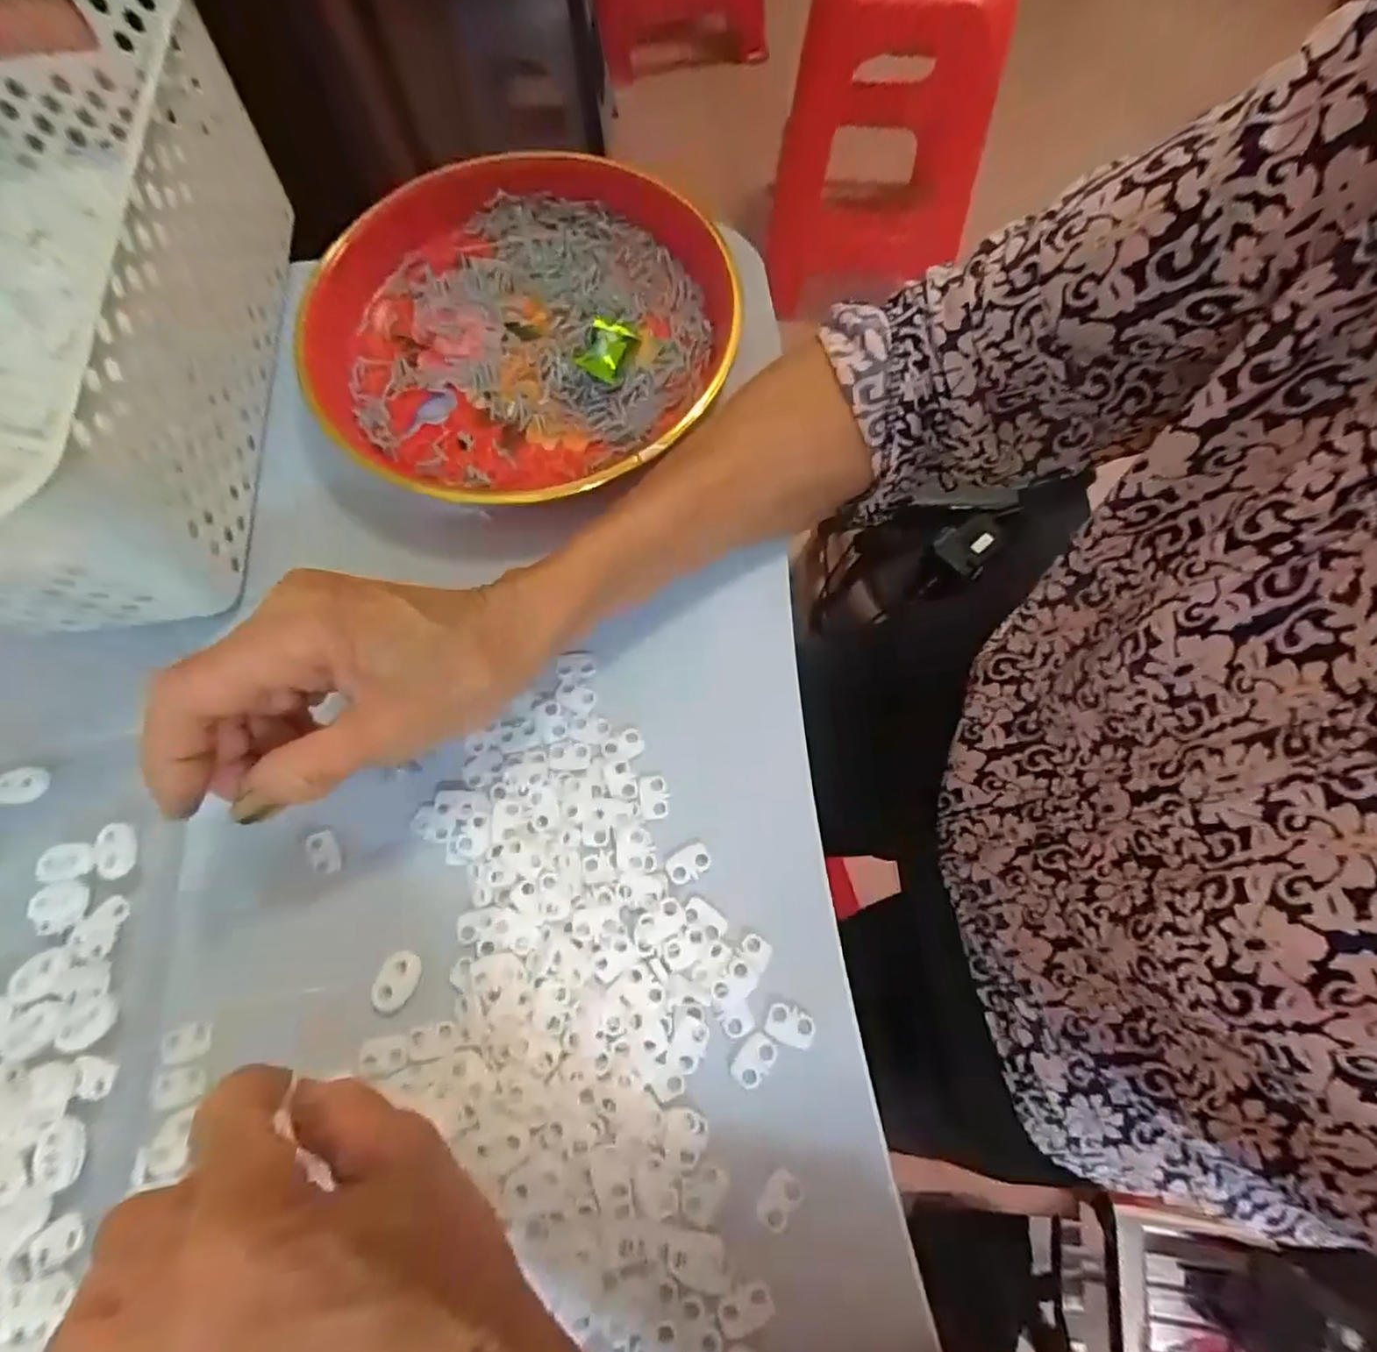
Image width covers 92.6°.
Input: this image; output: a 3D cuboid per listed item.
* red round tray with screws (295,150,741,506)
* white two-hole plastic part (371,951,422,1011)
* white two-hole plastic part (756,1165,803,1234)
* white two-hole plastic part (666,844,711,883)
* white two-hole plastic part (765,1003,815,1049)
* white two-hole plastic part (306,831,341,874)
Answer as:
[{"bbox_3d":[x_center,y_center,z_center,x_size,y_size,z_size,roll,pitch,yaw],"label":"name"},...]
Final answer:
[{"bbox_3d":[-0.086,-0.183,0.347,0.216,0.038,0.212,0,70,-1],"label":"red round tray with screws"},{"bbox_3d":[-0.114,0.119,0.256,0.015,0.004,0.021,30,72,10],"label":"white two-hole plastic part"},{"bbox_3d":[0.031,0.181,0.228,0.012,0.004,0.018,38,74,12],"label":"white two-hole plastic part"},{"bbox_3d":[0.000,0.076,0.268,0.018,0.004,0.012,-33,73,-12],"label":"white two-hole plastic part"},{"bbox_3d":[0.039,0.131,0.247,0.018,0.004,0.012,19,71,6],"label":"white two-hole plastic part"},{"bbox_3d":[-0.154,0.074,0.277,0.011,0.004,0.018,-25,72,-10],"label":"white two-hole plastic part"}]

